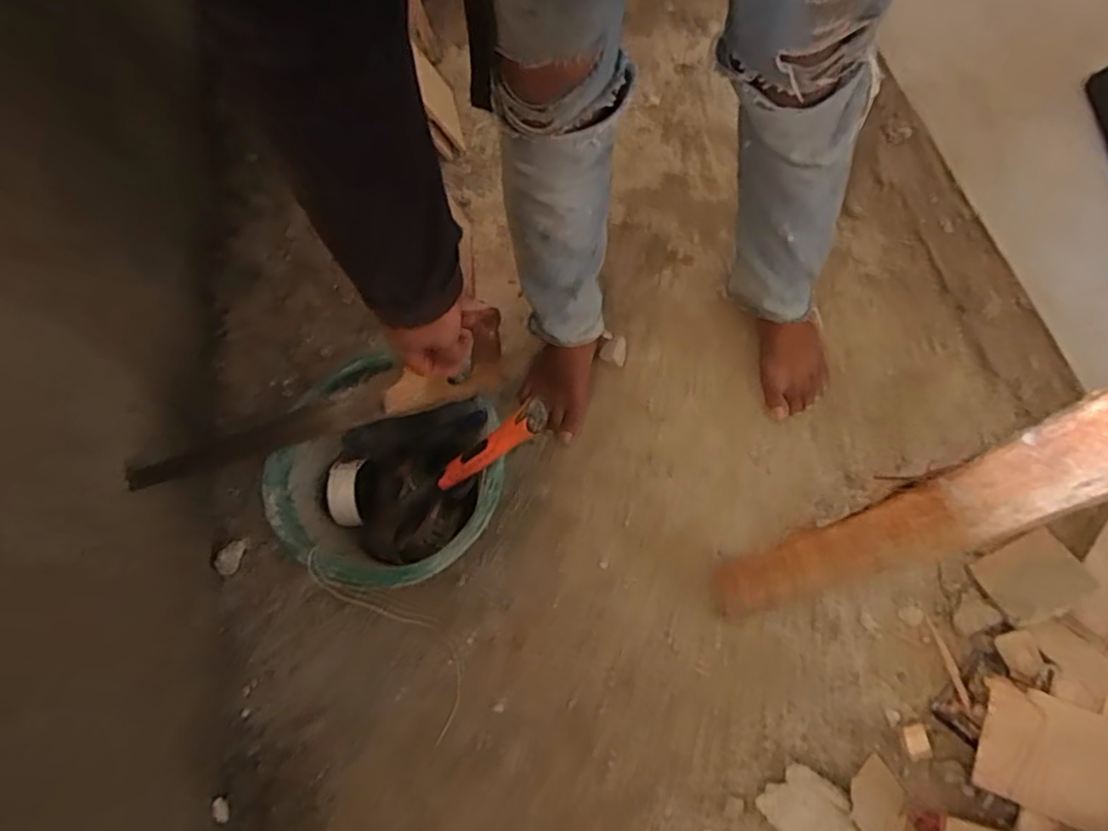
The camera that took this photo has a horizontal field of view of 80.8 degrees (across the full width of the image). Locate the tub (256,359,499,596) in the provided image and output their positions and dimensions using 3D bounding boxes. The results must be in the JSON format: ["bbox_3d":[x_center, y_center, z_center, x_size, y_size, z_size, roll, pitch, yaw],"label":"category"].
[{"bbox_3d":[-0.195,0.088,0.806,0.266,0.175,0.235,27,73,12],"label":"tub"}]

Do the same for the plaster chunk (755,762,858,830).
[{"bbox_3d":[0.281,0.429,0.700,0.103,0.015,0.072,30,74,35],"label":"plaster chunk"}]

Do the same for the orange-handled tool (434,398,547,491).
[{"bbox_3d":[-0.070,0.036,0.697,0.167,0.021,0.032,-34,64,36],"label":"orange-handled tool"}]

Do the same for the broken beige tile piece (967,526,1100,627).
[{"bbox_3d":[0.574,0.193,0.784,0.103,0.005,0.089,-32,43,11],"label":"broken beige tile piece"}]

